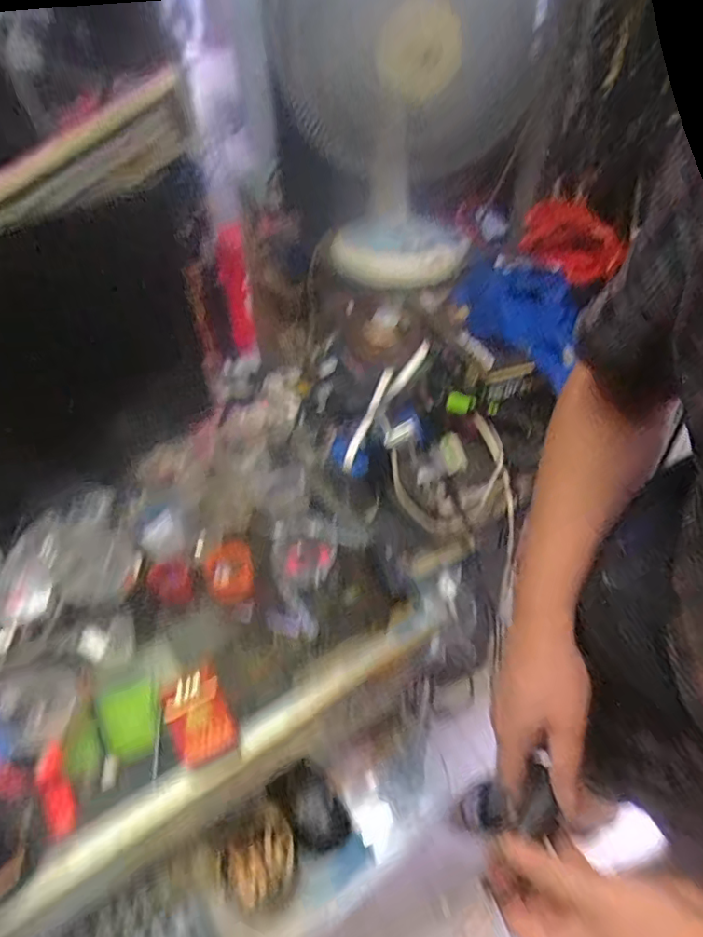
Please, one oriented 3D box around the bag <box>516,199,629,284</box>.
[{"bbox_3d":[0.360,-0.396,0.971,0.088,0.083,0.206,-7,44,-5],"label":"bag"}]

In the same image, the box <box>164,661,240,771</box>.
[{"bbox_3d":[-0.161,0.256,0.598,0.059,0.022,0.091,-22,47,-20],"label":"box"}]

